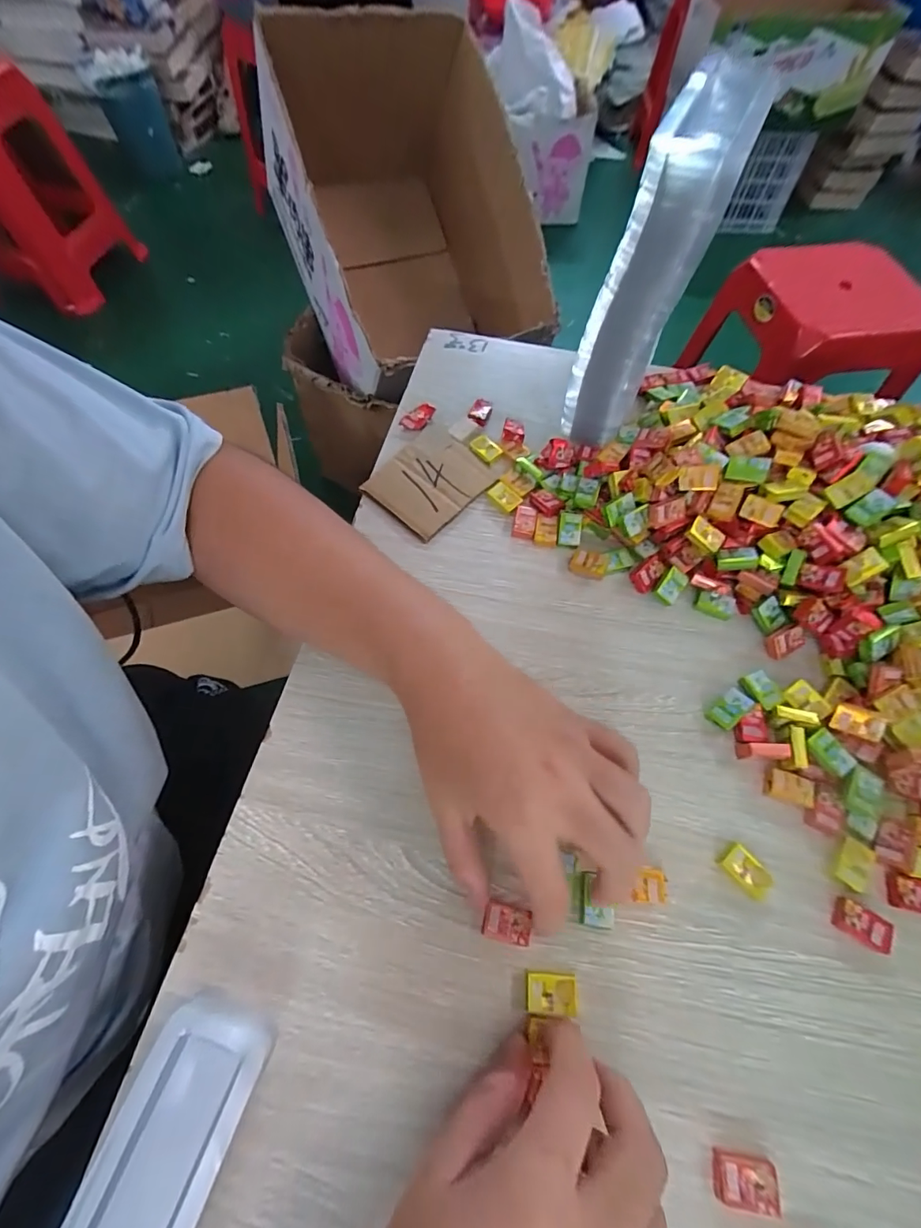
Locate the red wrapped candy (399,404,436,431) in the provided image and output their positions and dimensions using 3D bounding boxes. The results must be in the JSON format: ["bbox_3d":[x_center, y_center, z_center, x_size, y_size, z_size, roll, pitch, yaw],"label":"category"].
[{"bbox_3d":[-0.036,-0.174,0.417,0.033,0.008,0.017,-39,71,-18],"label":"red wrapped candy"}]

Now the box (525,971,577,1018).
[{"bbox_3d":[0.046,0.194,0.240,0.025,0.010,0.016,3,64,0],"label":"box"}]

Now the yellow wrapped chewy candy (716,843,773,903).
[{"bbox_3d":[0.162,0.148,0.268,0.018,0.011,0.028,-35,70,-16],"label":"yellow wrapped chewy candy"}]

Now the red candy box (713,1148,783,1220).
[{"bbox_3d":[0.129,0.257,0.212,0.026,0.010,0.016,6,64,2],"label":"red candy box"}]

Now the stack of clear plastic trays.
[{"bbox_3d":[0.134,-0.238,0.338,0.056,0.212,0.128,21,66,9],"label":"stack of clear plastic trays"}]

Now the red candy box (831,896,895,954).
[{"bbox_3d":[0.222,0.172,0.258,0.029,0.009,0.016,29,67,12],"label":"red candy box"}]

